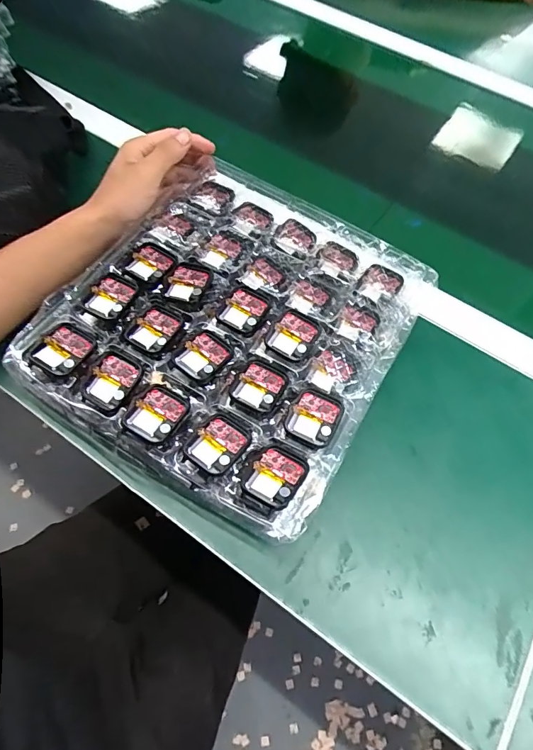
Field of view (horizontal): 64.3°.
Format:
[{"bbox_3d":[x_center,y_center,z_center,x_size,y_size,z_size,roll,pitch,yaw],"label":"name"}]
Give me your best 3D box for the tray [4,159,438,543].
[{"bbox_3d":[-0.022,-0.047,0.366,0.260,0.032,0.285,30,66,12],"label":"tray"}]

